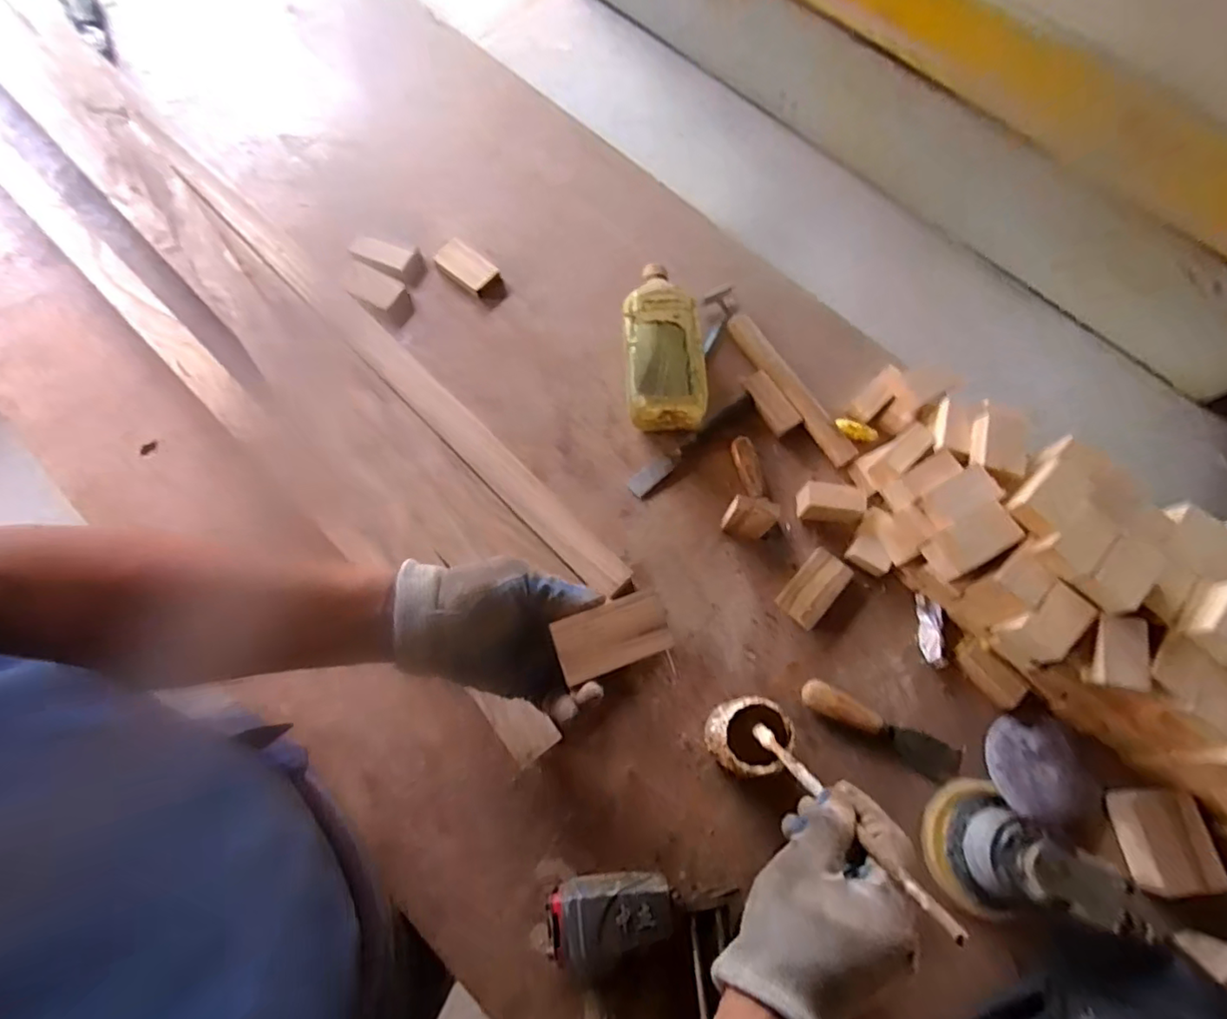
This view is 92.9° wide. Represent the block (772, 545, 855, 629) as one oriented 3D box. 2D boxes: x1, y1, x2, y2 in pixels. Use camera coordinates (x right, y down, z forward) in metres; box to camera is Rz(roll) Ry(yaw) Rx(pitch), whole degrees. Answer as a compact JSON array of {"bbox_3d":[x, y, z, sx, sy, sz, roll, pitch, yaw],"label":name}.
[{"bbox_3d":[0.221,0.087,0.644,0.048,0.016,0.085,41,76,11],"label":"block"}]

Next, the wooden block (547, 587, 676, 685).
[{"bbox_3d":[0.000,0.089,0.414,0.079,0.014,0.045,-20,74,-7],"label":"wooden block"}]

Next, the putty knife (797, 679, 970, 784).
[{"bbox_3d":[0.275,0.227,0.597,0.171,0.020,0.036,25,73,7],"label":"putty knife"}]

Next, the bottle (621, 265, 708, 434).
[{"bbox_3d":[0.058,-0.198,0.702,0.088,0.076,0.201,-2,72,-2],"label":"bottle"}]

